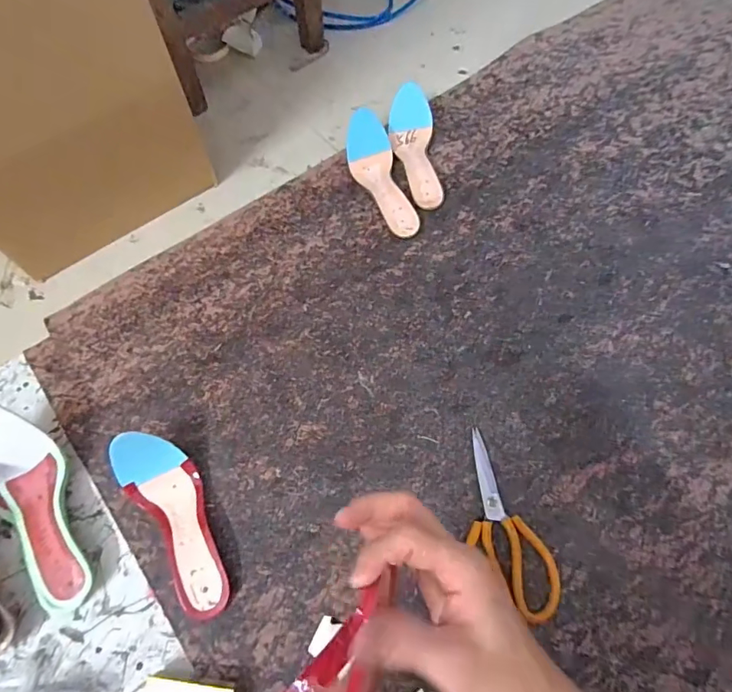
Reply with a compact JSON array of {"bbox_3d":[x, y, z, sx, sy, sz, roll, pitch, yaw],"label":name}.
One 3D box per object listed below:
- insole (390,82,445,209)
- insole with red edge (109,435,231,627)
[{"bbox_3d":[0.081,-0.336,0.782,0.077,0.050,0.236,-2,65,-1],"label":"insole"},{"bbox_3d":[-0.215,0.195,0.530,0.075,0.057,0.210,-32,69,-14],"label":"insole with red edge"}]

